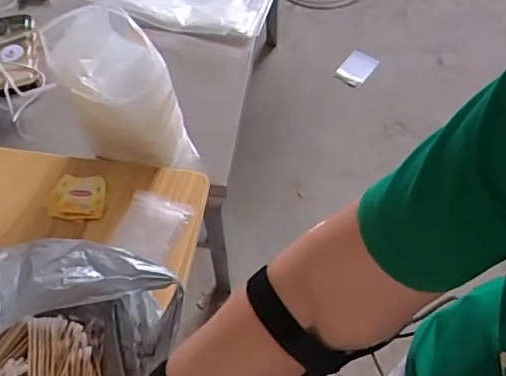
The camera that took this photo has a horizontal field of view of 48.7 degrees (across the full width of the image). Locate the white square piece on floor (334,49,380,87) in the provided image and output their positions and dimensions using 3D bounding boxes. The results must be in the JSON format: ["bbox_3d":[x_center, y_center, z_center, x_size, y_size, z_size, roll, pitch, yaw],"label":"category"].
[{"bbox_3d":[0.285,-0.328,1.531,0.081,0.011,0.114,36,74,9],"label":"white square piece on floor"}]

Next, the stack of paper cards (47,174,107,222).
[{"bbox_3d":[-0.224,0.012,0.713,0.073,0.013,0.065,2,59,3],"label":"stack of paper cards"}]

